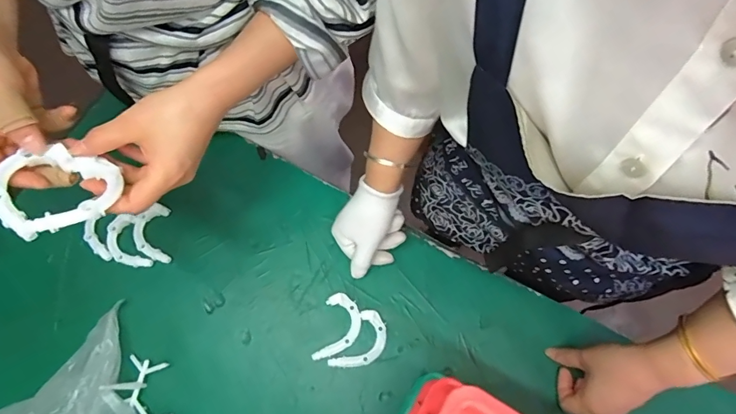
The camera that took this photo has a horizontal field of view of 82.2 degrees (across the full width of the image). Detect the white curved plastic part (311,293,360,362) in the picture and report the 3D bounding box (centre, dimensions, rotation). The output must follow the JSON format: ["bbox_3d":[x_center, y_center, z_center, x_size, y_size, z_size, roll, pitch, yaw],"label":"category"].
[{"bbox_3d":[-0.036,0.153,0.531,0.047,0.015,0.083,12,72,3],"label":"white curved plastic part"}]

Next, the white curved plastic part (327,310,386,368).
[{"bbox_3d":[-0.007,0.172,0.528,0.046,0.010,0.084,33,74,10],"label":"white curved plastic part"}]

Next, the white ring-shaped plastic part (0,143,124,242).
[{"bbox_3d":[-0.251,-0.014,0.339,0.089,0.017,0.073,-15,60,-23],"label":"white ring-shaped plastic part"}]

